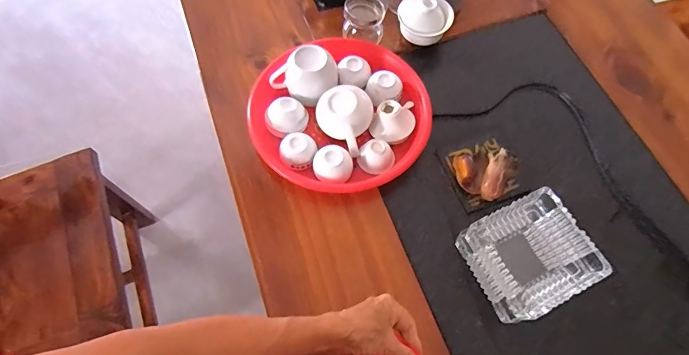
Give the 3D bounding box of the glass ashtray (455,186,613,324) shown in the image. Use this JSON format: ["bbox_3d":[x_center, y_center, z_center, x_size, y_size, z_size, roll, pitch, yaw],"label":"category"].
[{"bbox_3d":[0.225,0.096,0.510,0.124,0.057,0.123,-25,67,-10],"label":"glass ashtray"}]

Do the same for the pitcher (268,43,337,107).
[{"bbox_3d":[-0.053,-0.151,0.616,0.088,0.072,0.076,31,70,14],"label":"pitcher"}]

